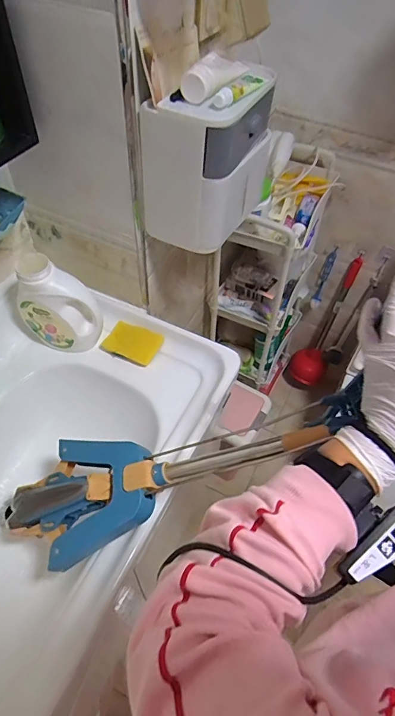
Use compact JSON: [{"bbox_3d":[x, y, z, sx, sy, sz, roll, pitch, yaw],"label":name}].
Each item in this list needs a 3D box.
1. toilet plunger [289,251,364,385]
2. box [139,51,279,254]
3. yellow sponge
[{"bbox_3d":[0.434,-0.100,1.431,0.118,0.553,0.090,-11,54,-12],"label":"toilet plunger"},{"bbox_3d":[0.021,-0.322,0.644,0.124,0.225,0.199,24,55,15],"label":"box"},{"bbox_3d":[-0.127,-0.029,0.814,0.110,0.024,0.072,20,81,7],"label":"yellow sponge"}]

